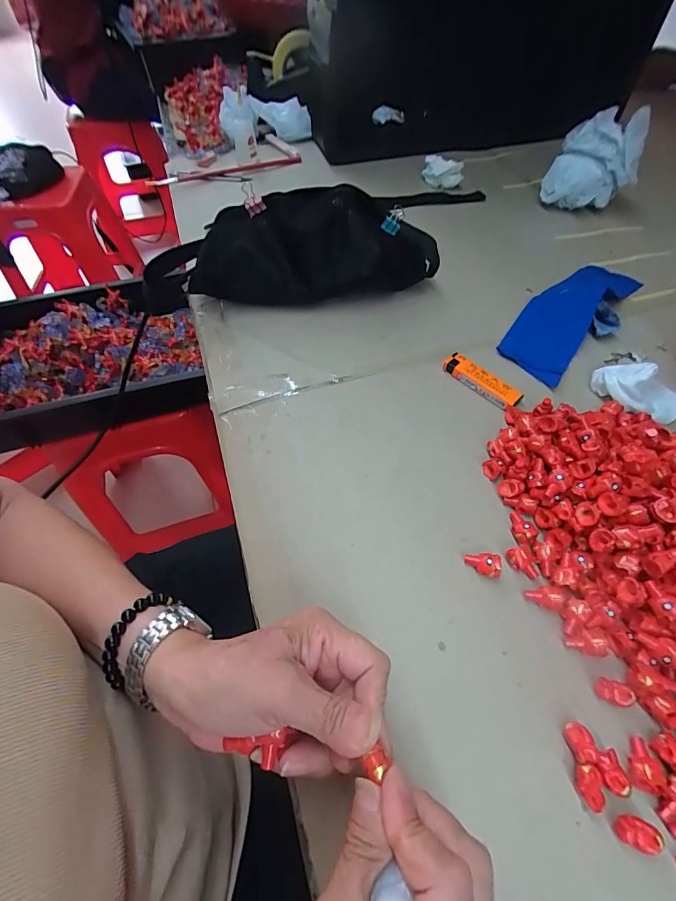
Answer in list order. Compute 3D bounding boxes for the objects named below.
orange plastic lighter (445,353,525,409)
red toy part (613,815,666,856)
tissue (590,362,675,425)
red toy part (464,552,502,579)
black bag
[{"bbox_3d":[0.142,-0.069,0.401,0.079,0.016,0.019,39,64,23],"label":"orange plastic lighter"},{"bbox_3d":[0.161,0.206,0.219,0.019,0.012,0.013,14,57,9],"label":"red toy part"},{"bbox_3d":[0.290,-0.058,0.387,0.085,0.036,0.042,16,57,11],"label":"tissue"},{"bbox_3d":[0.108,0.085,0.304,0.025,0.012,0.015,12,56,8],"label":"red toy part"},{"bbox_3d":[-0.044,-0.228,0.460,0.340,0.107,0.075,-2,56,-2],"label":"black bag"}]

